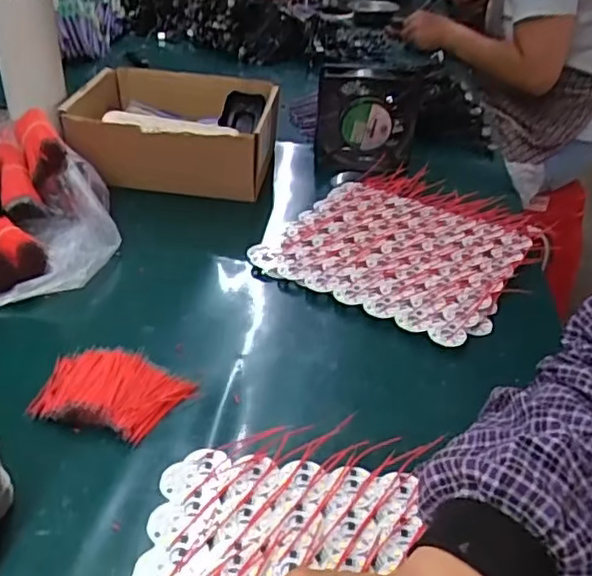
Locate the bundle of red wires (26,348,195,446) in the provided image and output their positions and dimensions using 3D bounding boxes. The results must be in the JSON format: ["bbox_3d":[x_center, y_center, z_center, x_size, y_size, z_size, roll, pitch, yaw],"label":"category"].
[{"bbox_3d":[-0.132,0.071,0.451,0.104,0.017,0.069,12,34,10],"label":"bundle of red wires"}]

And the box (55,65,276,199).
[{"bbox_3d":[-0.138,-0.192,0.765,0.219,0.105,0.194,7,34,1],"label":"box"}]

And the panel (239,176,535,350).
[{"bbox_3d":[0.107,-0.045,0.645,0.231,0.032,0.248,21,36,21],"label":"panel"}]

